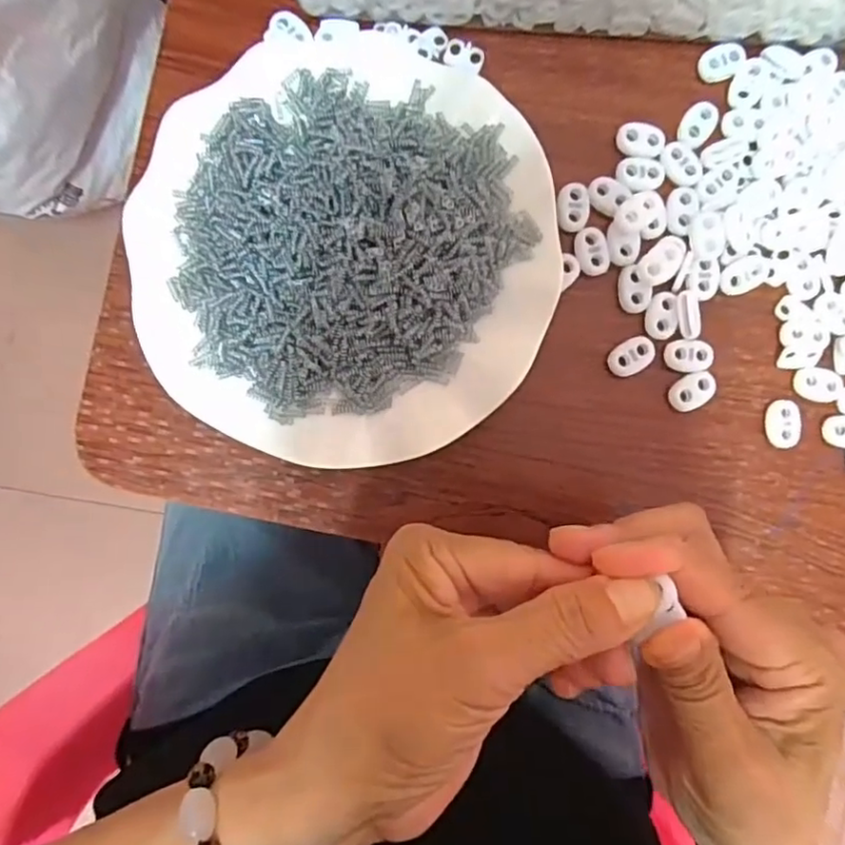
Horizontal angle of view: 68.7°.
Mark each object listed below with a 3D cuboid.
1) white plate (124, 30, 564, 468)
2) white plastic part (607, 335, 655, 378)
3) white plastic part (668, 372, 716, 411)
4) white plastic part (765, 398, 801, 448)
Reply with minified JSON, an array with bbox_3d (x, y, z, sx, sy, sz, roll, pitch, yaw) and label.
[{"bbox_3d":[-0.033,-0.078,0.280,0.179,0.024,0.183,0,93,-2],"label":"white plate"},{"bbox_3d":[0.100,-0.032,0.295,0.023,0.005,0.014,-34,93,0],"label":"white plastic part"},{"bbox_3d":[0.129,-0.016,0.295,0.023,0.006,0.016,-31,93,0],"label":"white plastic part"},{"bbox_3d":[0.172,0.001,0.296,0.015,0.006,0.023,2,93,-2],"label":"white plastic part"}]

